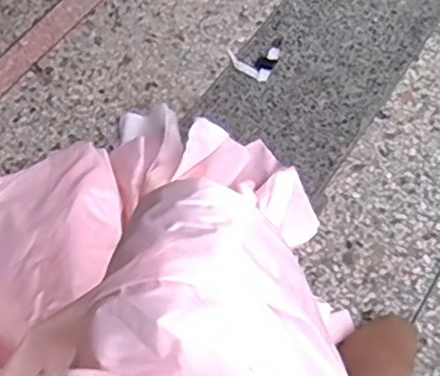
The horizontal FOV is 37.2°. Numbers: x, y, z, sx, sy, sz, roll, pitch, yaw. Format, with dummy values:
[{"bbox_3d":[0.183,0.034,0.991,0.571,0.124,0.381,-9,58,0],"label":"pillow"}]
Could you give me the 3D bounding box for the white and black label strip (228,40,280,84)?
[{"bbox_3d":[0.065,-0.216,1.124,0.091,0.004,0.084,-9,61,-1],"label":"white and black label strip"}]

